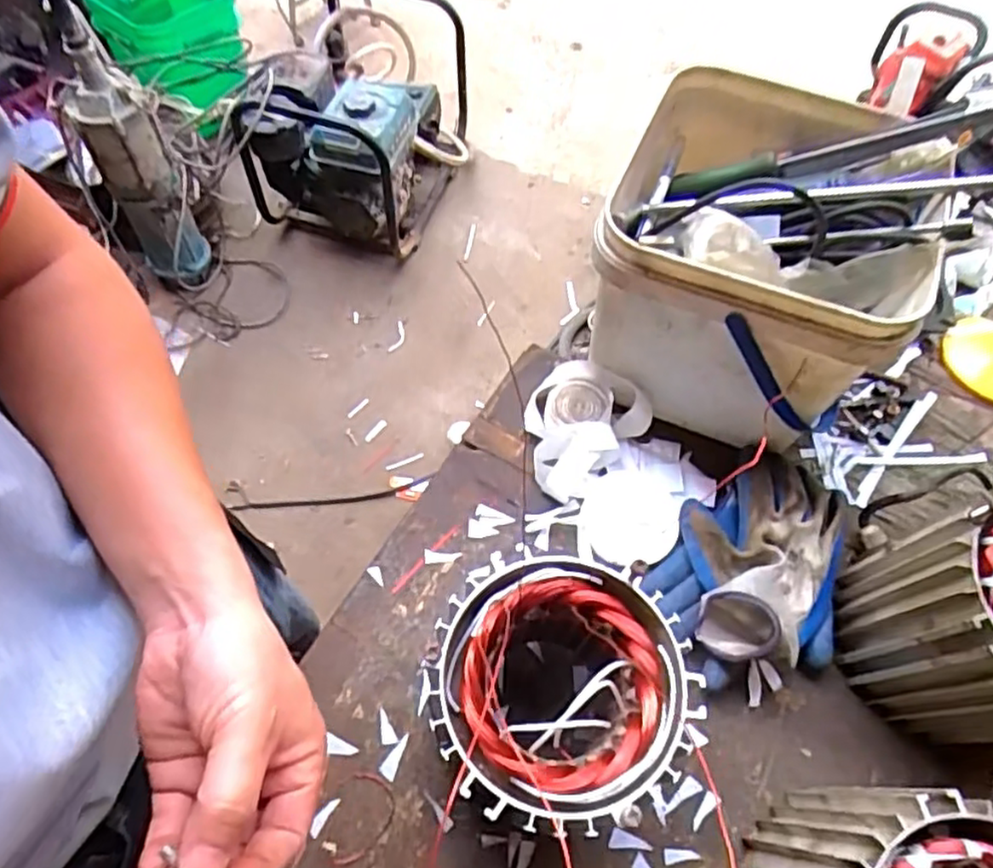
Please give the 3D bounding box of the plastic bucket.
[{"bbox_3d":[0.186,-0.116,0.523,0.194,0.200,0.186,21,64,9],"label":"plastic bucket"}]

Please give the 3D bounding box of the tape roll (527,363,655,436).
[{"bbox_3d":[0.074,-0.027,0.555,0.098,0.044,0.053,1,63,-1],"label":"tape roll"}]

